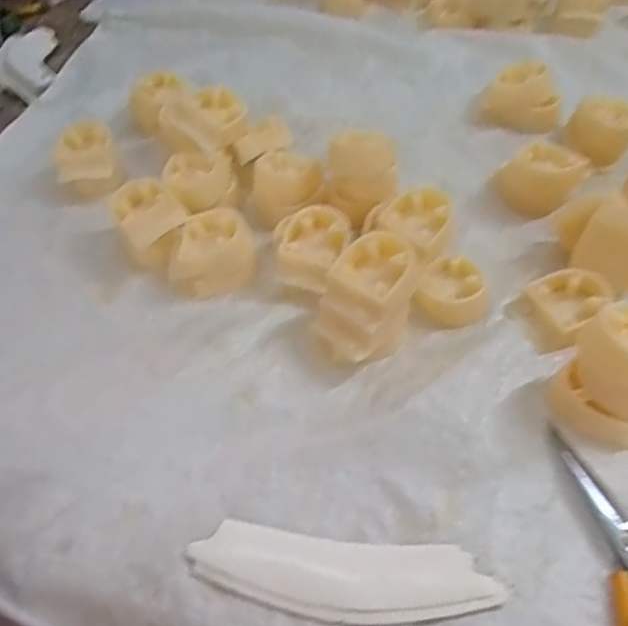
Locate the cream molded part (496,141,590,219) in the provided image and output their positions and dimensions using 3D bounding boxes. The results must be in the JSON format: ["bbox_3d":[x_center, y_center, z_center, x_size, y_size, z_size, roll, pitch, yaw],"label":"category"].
[{"bbox_3d":[0.179,-0.109,0.478,0.049,0.039,0.061,-36,59,-21],"label":"cream molded part"}]

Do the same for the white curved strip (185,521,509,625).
[{"bbox_3d":[0.014,0.138,0.311,0.158,0.008,0.040,4,53,7],"label":"white curved strip"}]

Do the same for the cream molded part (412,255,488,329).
[{"bbox_3d":[0.098,-0.018,0.419,0.047,0.021,0.052,14,55,14],"label":"cream molded part"}]

